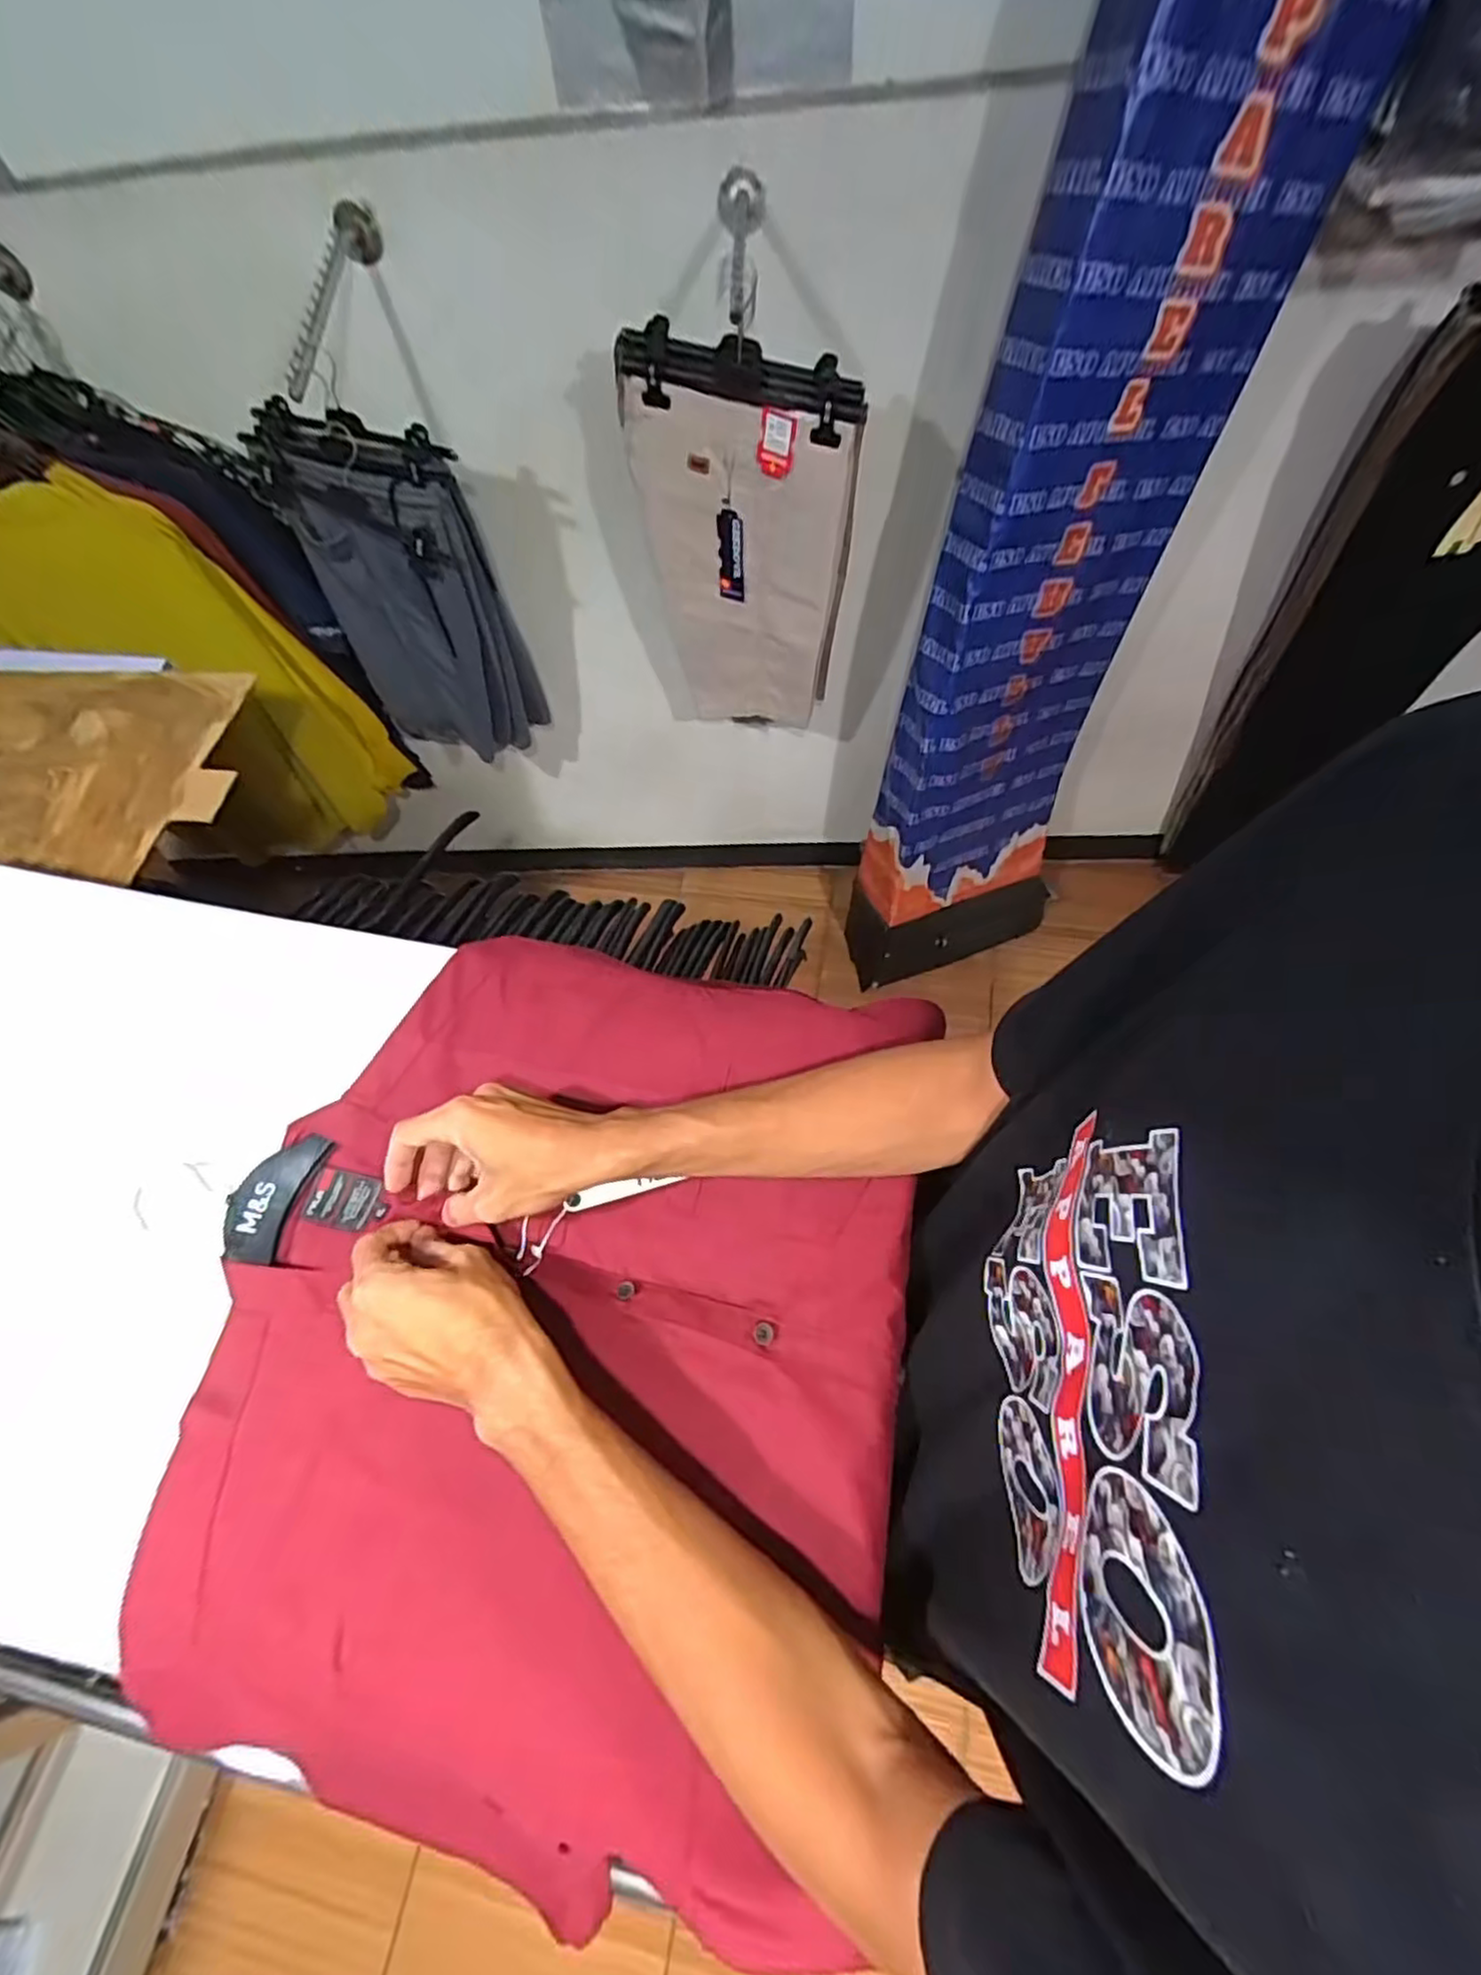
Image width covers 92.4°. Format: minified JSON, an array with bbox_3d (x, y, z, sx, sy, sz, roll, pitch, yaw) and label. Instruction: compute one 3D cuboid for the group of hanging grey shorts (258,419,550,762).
[{"bbox_3d":[-0.555,-0.628,1.203,0.326,0.534,0.124,6,63,7],"label":"group of hanging grey shorts"}]

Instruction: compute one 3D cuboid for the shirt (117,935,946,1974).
[{"bbox_3d":[-0.106,0.199,0.448,0.404,0.037,0.482,9,63,8],"label":"shirt"}]

